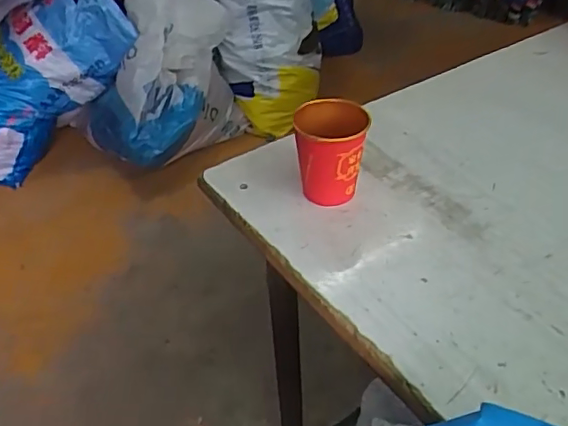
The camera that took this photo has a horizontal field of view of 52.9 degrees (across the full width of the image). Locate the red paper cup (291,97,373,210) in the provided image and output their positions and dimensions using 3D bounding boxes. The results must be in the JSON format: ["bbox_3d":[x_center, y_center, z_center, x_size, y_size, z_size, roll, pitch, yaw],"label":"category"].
[{"bbox_3d":[0.046,-0.058,0.557,0.066,0.086,0.068,-3,39,2],"label":"red paper cup"}]

